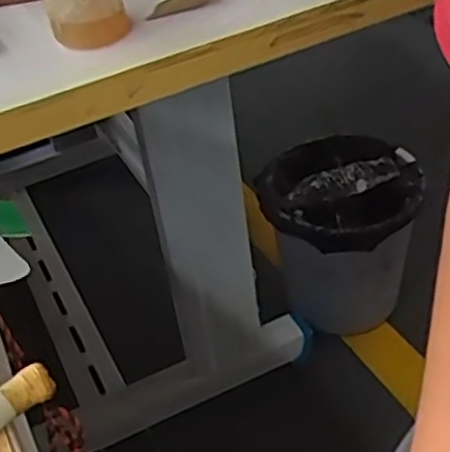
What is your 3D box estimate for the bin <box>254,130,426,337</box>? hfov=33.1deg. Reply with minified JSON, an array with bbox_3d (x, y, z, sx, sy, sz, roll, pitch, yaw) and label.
[{"bbox_3d":[0.200,0.018,1.315,0.254,0.270,0.219,-11,39,-5],"label":"bin"}]

